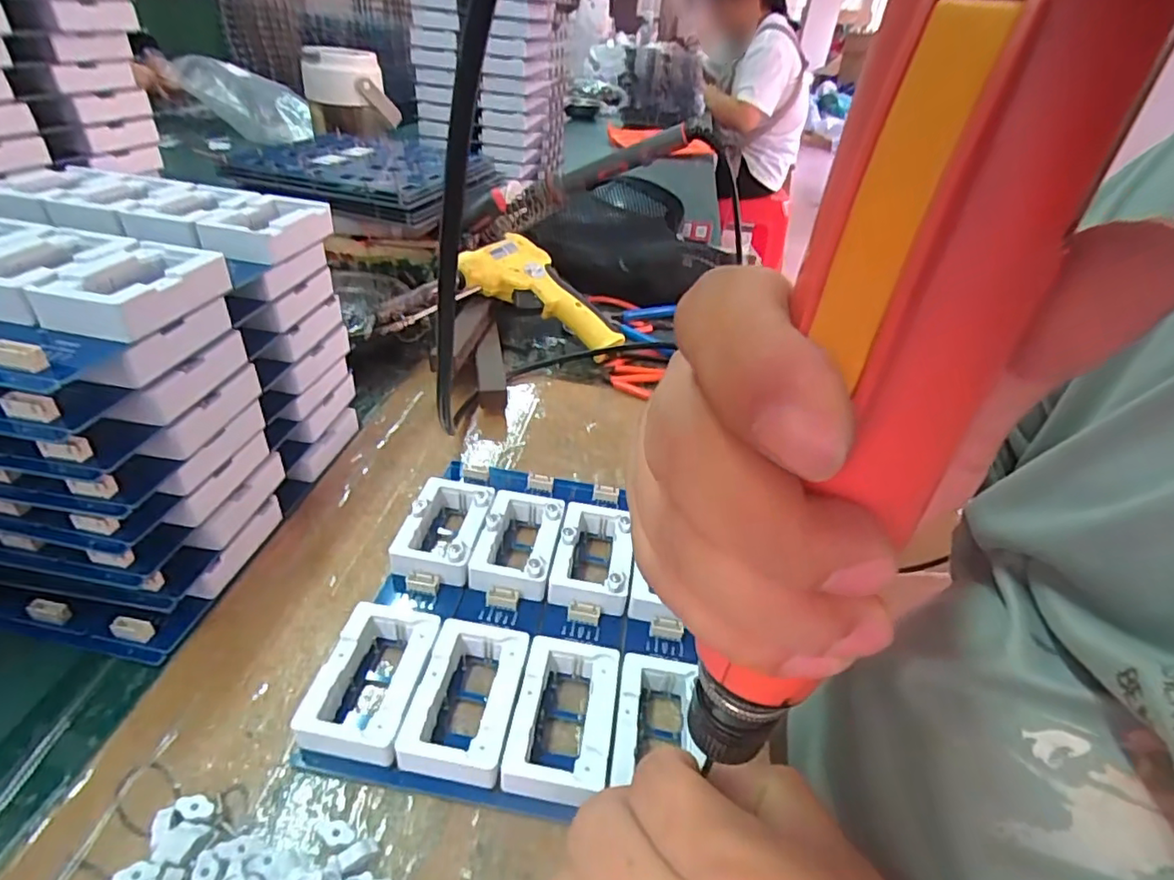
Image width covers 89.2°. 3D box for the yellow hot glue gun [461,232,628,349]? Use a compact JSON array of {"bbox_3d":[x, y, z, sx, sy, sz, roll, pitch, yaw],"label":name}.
[{"bbox_3d":[-0.034,-0.128,0.530,0.148,0.031,0.076,33,39,0],"label":"yellow hot glue gun"}]

